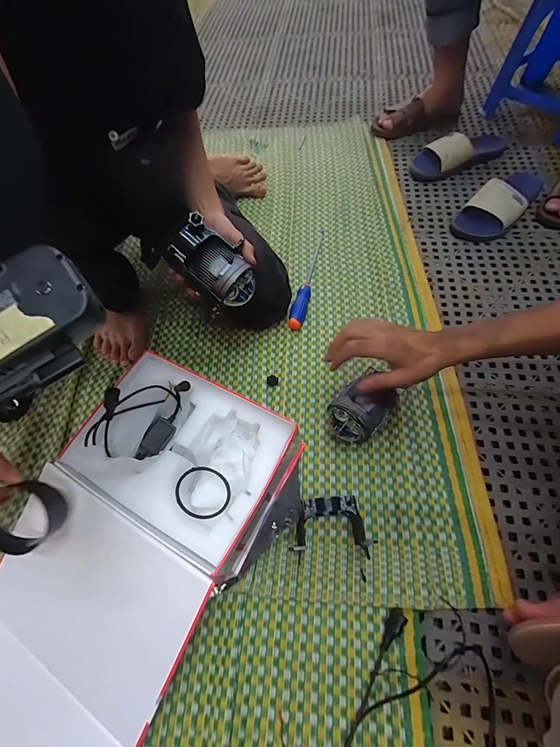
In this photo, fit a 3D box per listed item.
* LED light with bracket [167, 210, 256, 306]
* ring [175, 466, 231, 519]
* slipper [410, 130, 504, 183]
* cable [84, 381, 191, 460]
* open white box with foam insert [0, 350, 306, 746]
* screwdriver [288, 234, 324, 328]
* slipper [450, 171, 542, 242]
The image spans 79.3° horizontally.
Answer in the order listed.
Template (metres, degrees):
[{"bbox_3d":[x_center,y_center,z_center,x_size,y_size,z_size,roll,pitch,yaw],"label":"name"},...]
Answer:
[{"bbox_3d":[-0.094,-0.163,0.511,0.134,0.068,0.075,42,93,-2],"label":"LED light with bracket"},{"bbox_3d":[-0.110,0.170,0.484,0.077,0.006,0.076,16,42,-15],"label":"ring"},{"bbox_3d":[0.466,-0.574,0.856,0.280,0.076,0.102,-20,62,-8],"label":"slipper"},{"bbox_3d":[-0.208,0.066,0.518,0.069,0.112,0.148,37,69,21],"label":"cable"},{"bbox_3d":[-0.207,0.233,0.446,0.271,0.116,0.491,26,66,16],"label":"open white box with foam insert"},{"bbox_3d":[0.059,-0.215,0.726,0.030,0.031,0.288,9,62,8],"label":"screwdriver"},{"bbox_3d":[0.501,-0.392,0.756,0.108,0.070,0.252,40,70,21],"label":"slipper"}]

